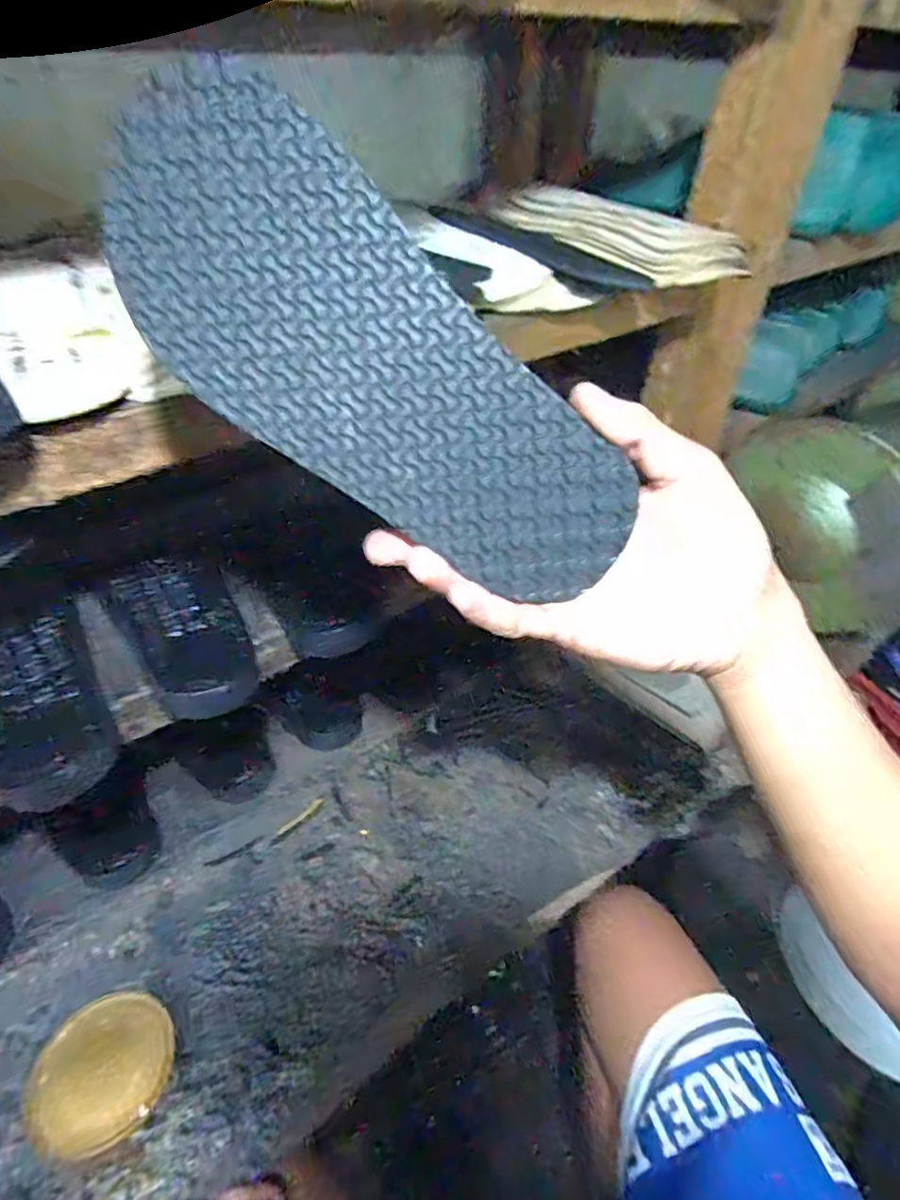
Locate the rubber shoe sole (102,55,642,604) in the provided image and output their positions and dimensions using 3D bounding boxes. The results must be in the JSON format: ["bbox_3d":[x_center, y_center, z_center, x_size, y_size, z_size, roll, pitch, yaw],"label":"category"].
[{"bbox_3d":[-0.030,-0.087,0.244,0.095,0.233,0.005,-45,11,2],"label":"rubber shoe sole"}]

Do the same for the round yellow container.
[{"bbox_3d":[-0.251,0.339,0.452,0.087,0.027,0.095,1,42,-1],"label":"round yellow container"}]

